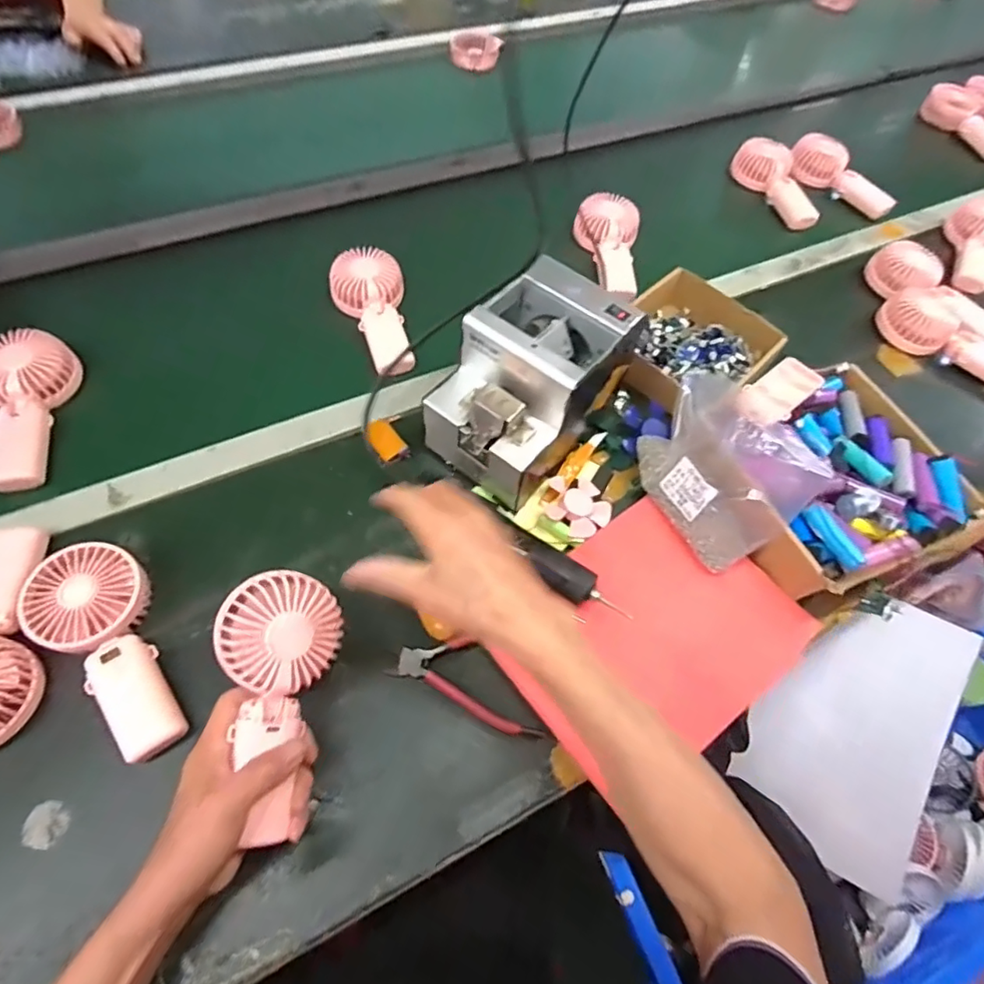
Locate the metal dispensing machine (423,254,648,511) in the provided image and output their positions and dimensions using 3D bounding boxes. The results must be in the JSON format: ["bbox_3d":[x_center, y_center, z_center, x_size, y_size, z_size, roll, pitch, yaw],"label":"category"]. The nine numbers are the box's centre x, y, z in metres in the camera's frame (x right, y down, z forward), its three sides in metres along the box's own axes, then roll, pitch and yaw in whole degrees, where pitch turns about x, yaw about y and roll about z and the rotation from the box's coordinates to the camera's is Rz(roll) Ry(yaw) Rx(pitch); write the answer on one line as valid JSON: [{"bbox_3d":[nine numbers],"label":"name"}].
[{"bbox_3d":[0.035,-0.107,0.572,0.124,0.134,0.173,37,64,17],"label":"metal dispensing machine"}]

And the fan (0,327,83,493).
[{"bbox_3d":[-0.480,-0.087,0.591,0.092,0.048,0.176,-18,62,-14],"label":"fan"}]

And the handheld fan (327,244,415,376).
[{"bbox_3d":[-0.138,-0.218,0.695,0.085,0.032,0.182,-18,75,-13],"label":"handheld fan"}]

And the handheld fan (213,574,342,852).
[{"bbox_3d":[-0.158,0.149,0.411,0.080,0.033,0.177,2,80,-2],"label":"handheld fan"}]

